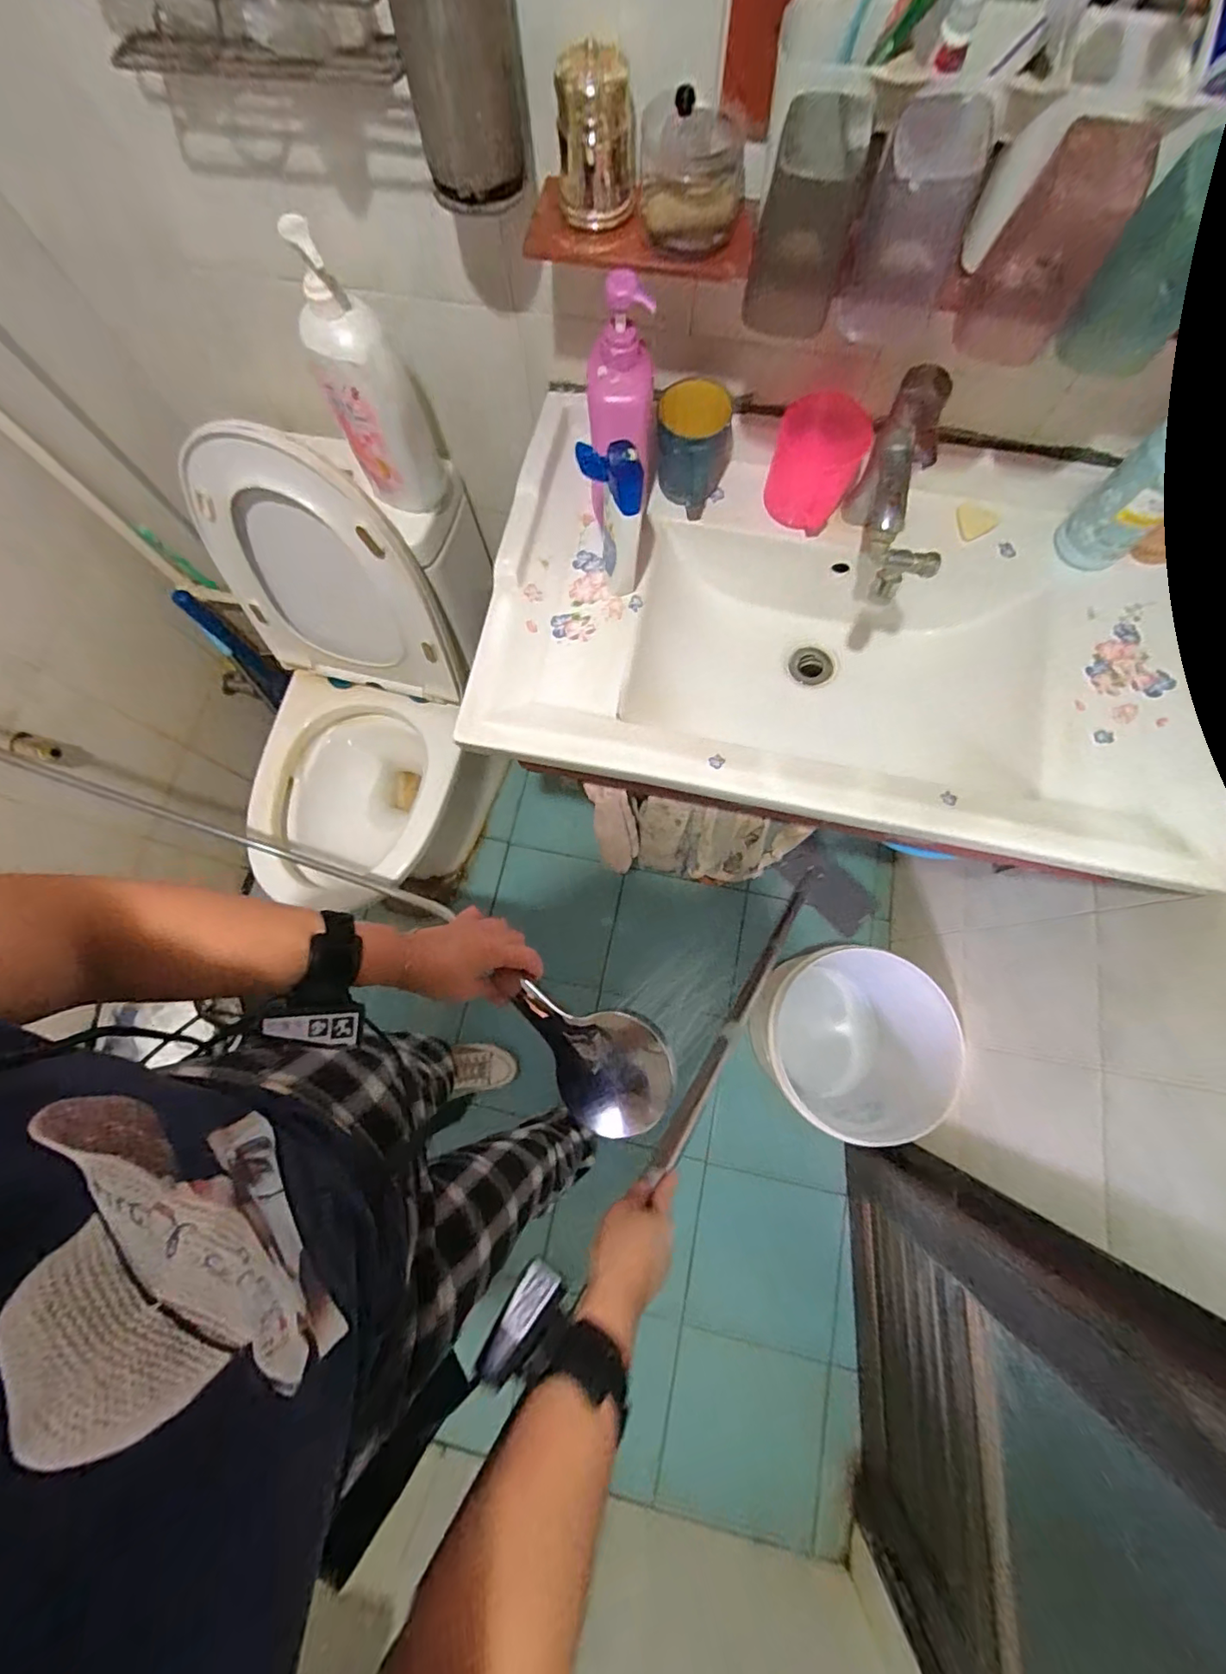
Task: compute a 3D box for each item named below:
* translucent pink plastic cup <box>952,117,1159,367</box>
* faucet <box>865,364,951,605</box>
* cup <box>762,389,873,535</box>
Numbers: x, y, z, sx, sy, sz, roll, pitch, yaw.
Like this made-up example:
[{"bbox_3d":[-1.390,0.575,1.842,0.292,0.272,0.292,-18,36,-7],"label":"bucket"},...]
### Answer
[{"bbox_3d":[0.312,-0.415,0.405,0.068,0.121,0.060,8,76,4],"label":"translucent pink plastic cup"},{"bbox_3d":[0.294,-0.338,0.580,0.048,0.130,0.201,5,89,3],"label":"faucet"},{"bbox_3d":[0.232,-0.429,0.643,0.095,0.099,0.089,0,76,2],"label":"cup"}]

